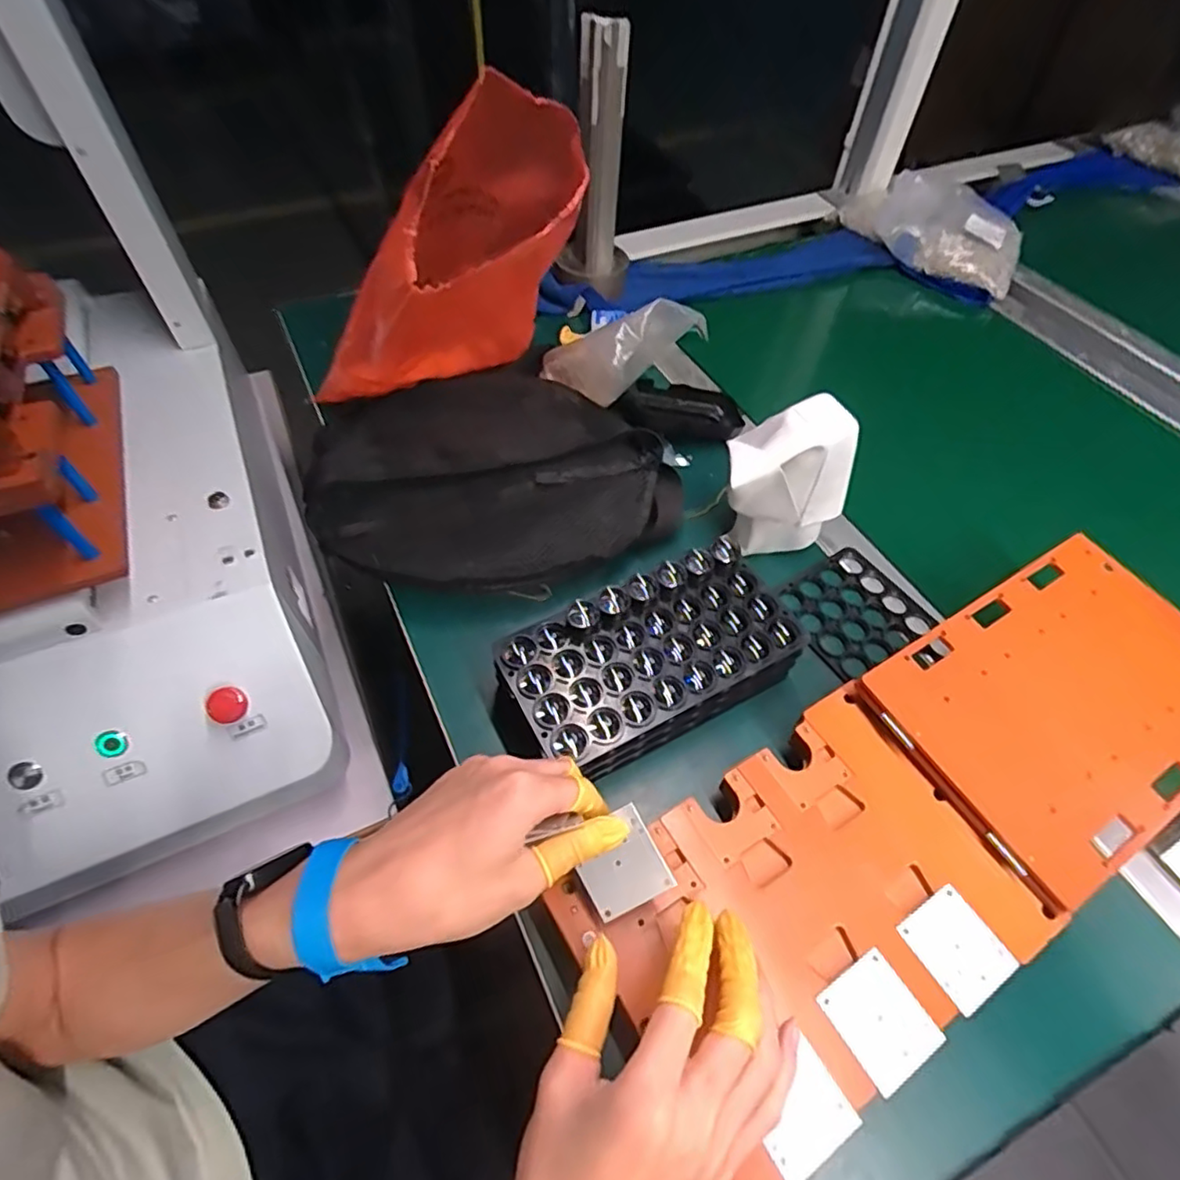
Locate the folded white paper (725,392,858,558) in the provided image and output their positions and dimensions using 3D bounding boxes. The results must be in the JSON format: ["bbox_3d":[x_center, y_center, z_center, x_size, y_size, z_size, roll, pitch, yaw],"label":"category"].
[{"bbox_3d":[0.152,-0.085,0.499,0.098,0.119,0.059,1,54,-1],"label":"folded white paper"}]

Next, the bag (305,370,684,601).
[{"bbox_3d":[-0.086,-0.102,0.538,0.295,0.059,0.231,-20,57,-15],"label":"bag"}]

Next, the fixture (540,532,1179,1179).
[{"bbox_3d":[0.211,0.125,0.373,0.453,0.024,0.168,-26,58,-13],"label":"fixture"}]

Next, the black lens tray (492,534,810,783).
[{"bbox_3d":[0.038,0.049,0.431,0.201,0.064,0.103,-25,58,-18],"label":"black lens tray"}]

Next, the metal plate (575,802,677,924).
[{"bbox_3d":[0.015,0.145,0.330,0.044,0.004,0.046,-30,85,3],"label":"metal plate"}]

